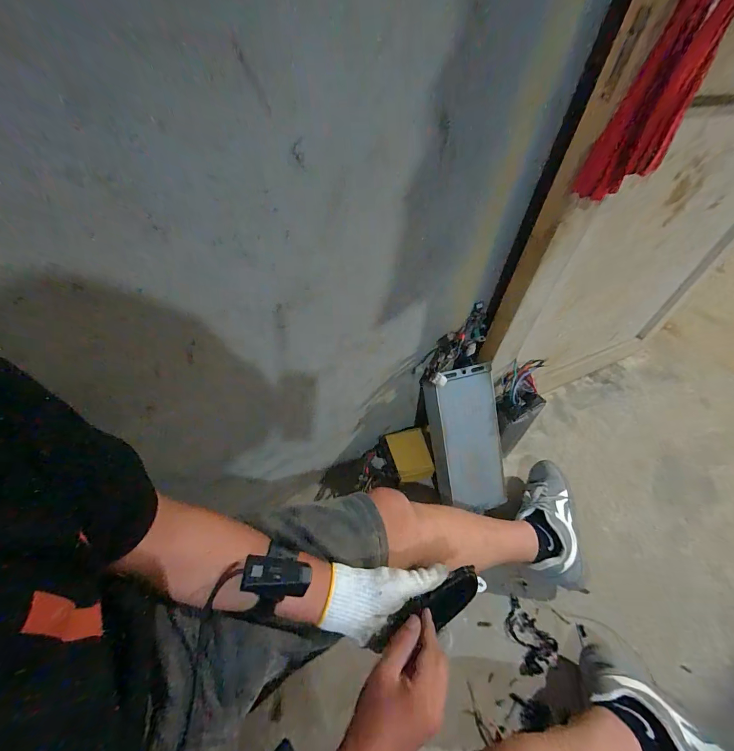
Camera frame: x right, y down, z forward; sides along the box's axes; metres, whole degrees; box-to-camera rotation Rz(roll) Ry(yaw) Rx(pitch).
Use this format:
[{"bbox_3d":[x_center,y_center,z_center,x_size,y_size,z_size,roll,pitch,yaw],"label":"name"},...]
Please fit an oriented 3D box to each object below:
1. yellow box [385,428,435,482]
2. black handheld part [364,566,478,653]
[{"bbox_3d":[0.107,0.203,0.851,0.089,0.047,0.115,-10,51,-13],"label":"yellow box"},{"bbox_3d":[0.077,0.296,0.433,0.157,0.025,0.047,-15,84,-27],"label":"black handheld part"}]

